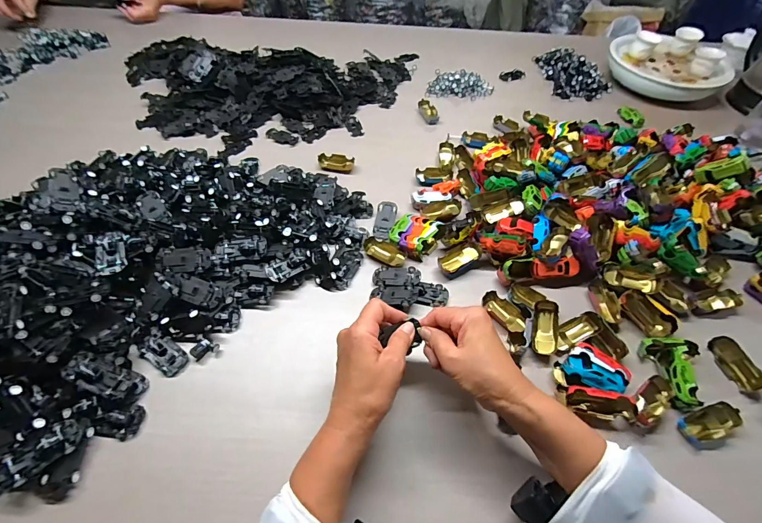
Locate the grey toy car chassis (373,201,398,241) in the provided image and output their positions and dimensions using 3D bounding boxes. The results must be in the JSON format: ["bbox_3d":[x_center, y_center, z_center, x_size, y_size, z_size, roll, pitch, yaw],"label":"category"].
[{"bbox_3d":[0.006,-0.063,0.553,0.029,0.012,0.072,9,54,4],"label":"grey toy car chassis"}]

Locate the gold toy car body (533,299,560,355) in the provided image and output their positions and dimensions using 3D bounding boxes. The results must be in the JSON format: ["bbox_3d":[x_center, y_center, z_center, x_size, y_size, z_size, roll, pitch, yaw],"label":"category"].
[{"bbox_3d":[0.205,0.082,0.443,0.028,0.016,0.066,10,73,5],"label":"gold toy car body"}]

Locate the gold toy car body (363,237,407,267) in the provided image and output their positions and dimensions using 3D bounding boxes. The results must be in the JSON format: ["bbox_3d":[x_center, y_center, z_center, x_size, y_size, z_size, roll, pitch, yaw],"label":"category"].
[{"bbox_3d":[0.005,-0.015,0.519,0.066,0.013,0.033,31,58,19],"label":"gold toy car body"}]

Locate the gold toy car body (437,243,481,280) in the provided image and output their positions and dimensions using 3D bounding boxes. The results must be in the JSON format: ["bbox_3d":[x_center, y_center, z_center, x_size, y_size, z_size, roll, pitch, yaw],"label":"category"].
[{"bbox_3d":[0.112,-0.002,0.509,0.062,0.018,0.036,-19,56,-16],"label":"gold toy car body"}]

